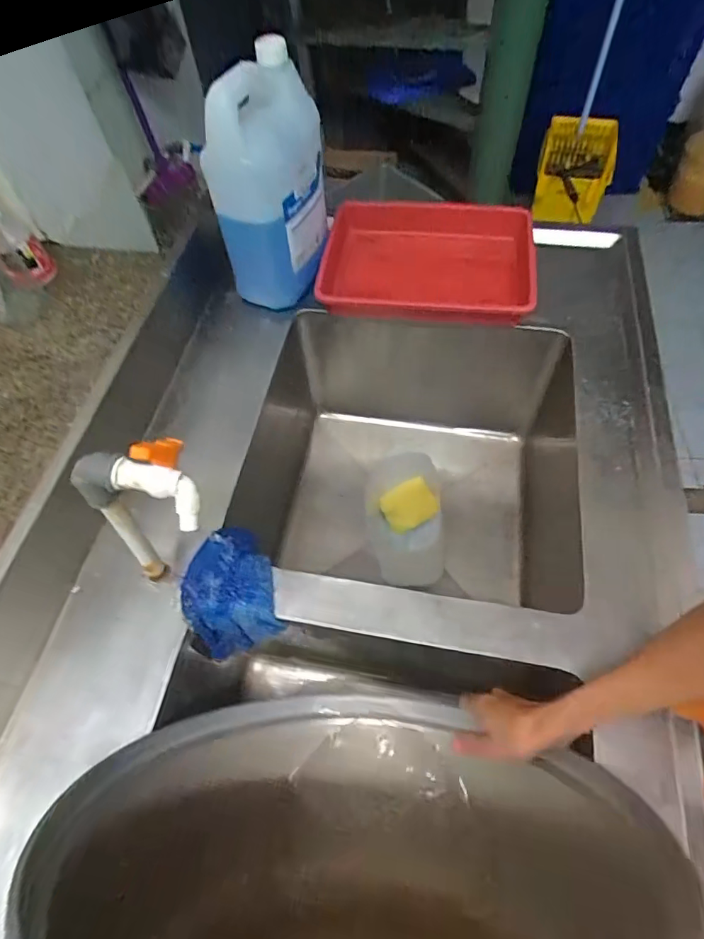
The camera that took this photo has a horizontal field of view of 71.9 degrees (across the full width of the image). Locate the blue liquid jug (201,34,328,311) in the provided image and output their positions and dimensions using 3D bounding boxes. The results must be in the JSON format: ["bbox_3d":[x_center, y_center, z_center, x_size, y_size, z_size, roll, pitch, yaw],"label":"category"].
[{"bbox_3d":[-0.112,-0.389,0.693,0.127,0.298,0.142,14,61,12],"label":"blue liquid jug"}]

